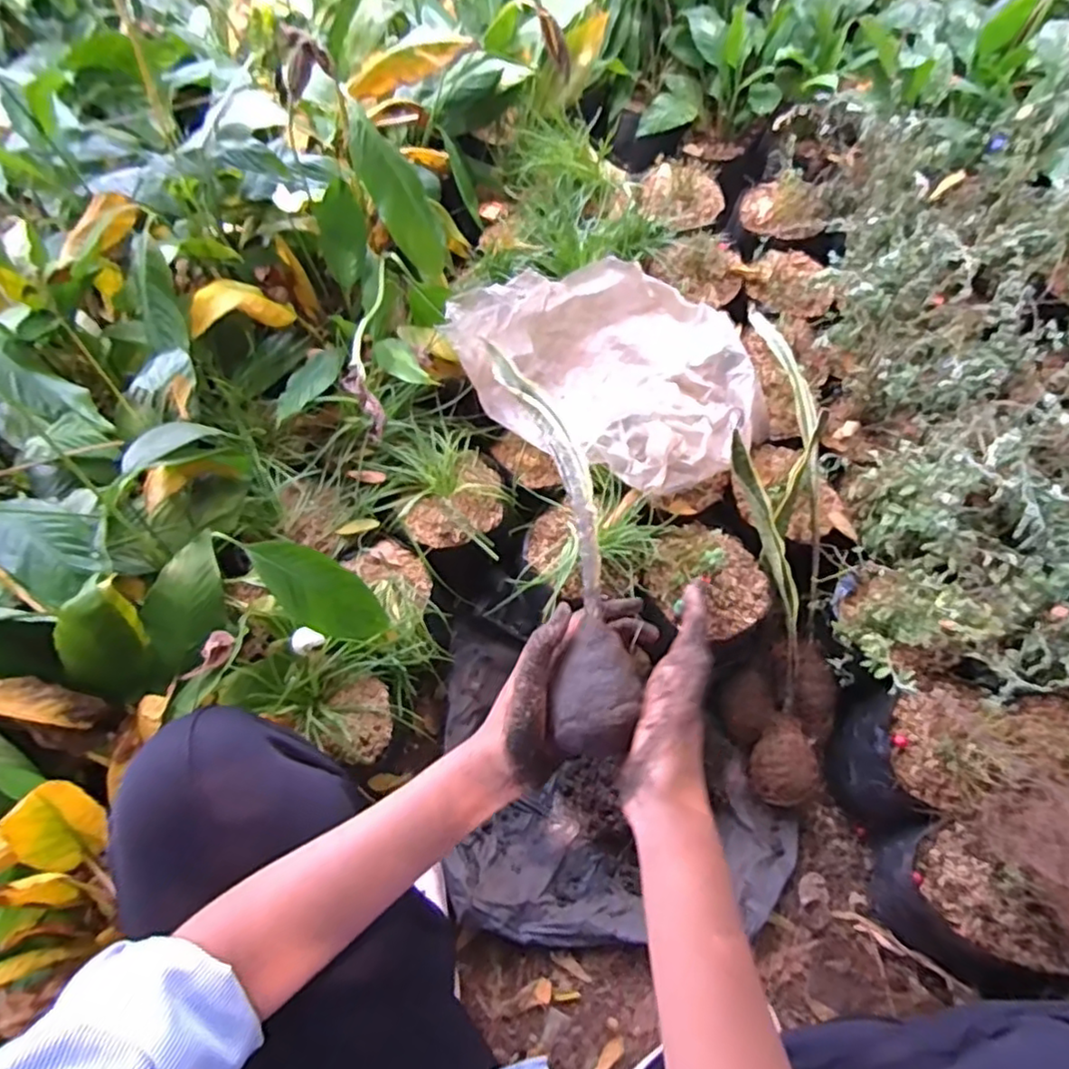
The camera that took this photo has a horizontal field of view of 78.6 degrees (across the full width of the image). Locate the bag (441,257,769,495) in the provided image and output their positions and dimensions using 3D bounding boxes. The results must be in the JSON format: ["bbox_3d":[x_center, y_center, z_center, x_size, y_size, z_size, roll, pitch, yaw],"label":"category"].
[{"bbox_3d":[0.105,-0.227,0.837,0.399,0.102,0.278,31,64,13],"label":"bag"}]

